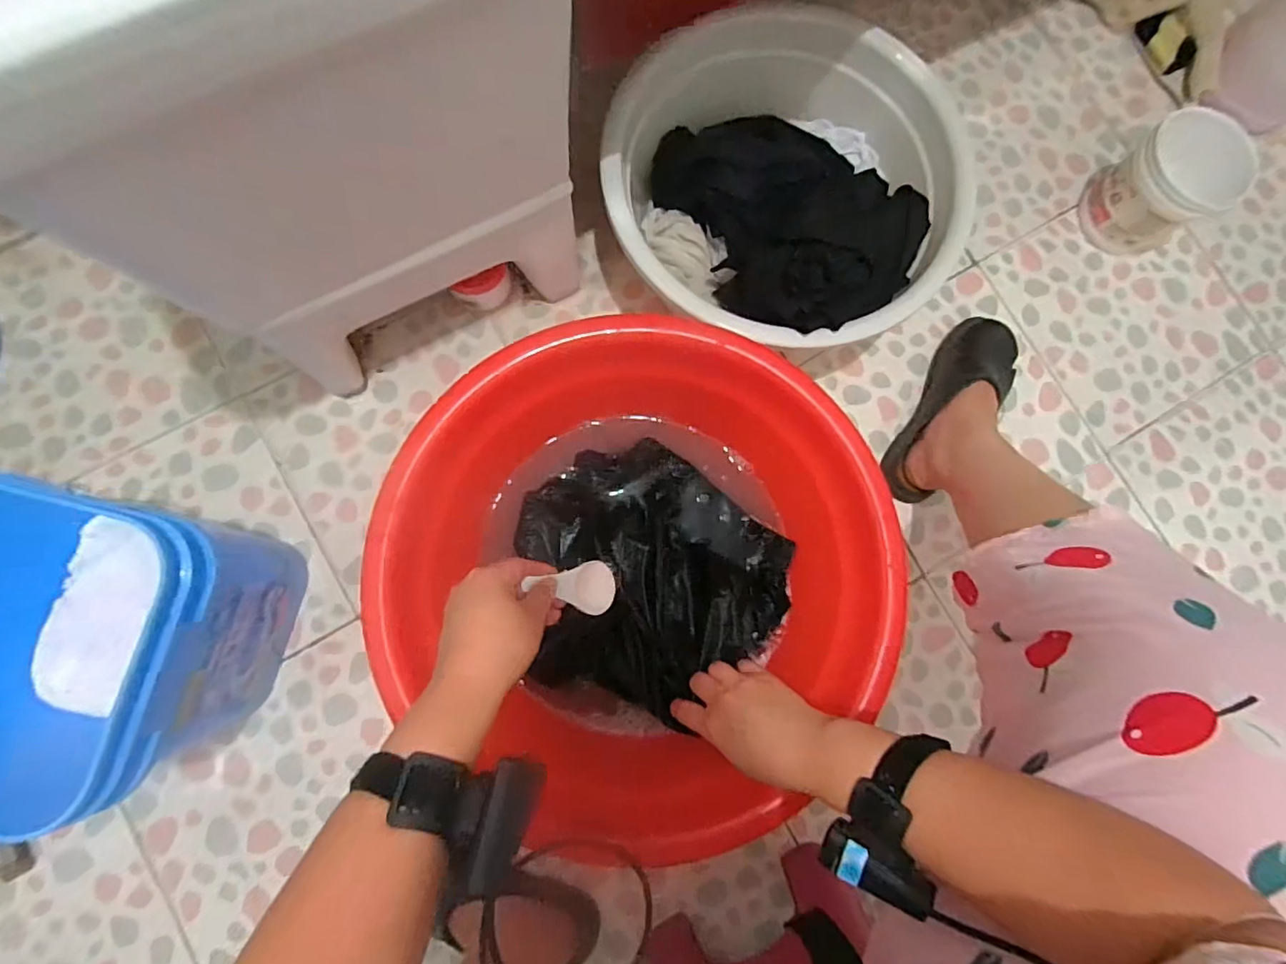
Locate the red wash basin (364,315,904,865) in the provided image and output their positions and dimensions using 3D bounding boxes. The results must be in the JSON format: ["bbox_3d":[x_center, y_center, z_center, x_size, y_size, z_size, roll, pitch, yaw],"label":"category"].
[{"bbox_3d":[-0.001,0.075,0.583,0.452,0.168,0.425,0,83,-3],"label":"red wash basin"}]

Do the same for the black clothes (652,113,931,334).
[{"bbox_3d":[0.152,-0.305,0.640,0.210,0.179,0.316,-28,86,-6],"label":"black clothes"}]

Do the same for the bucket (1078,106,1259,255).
[{"bbox_3d":[0.653,-0.372,0.702,0.112,0.127,0.128,-32,85,-6],"label":"bucket"}]

